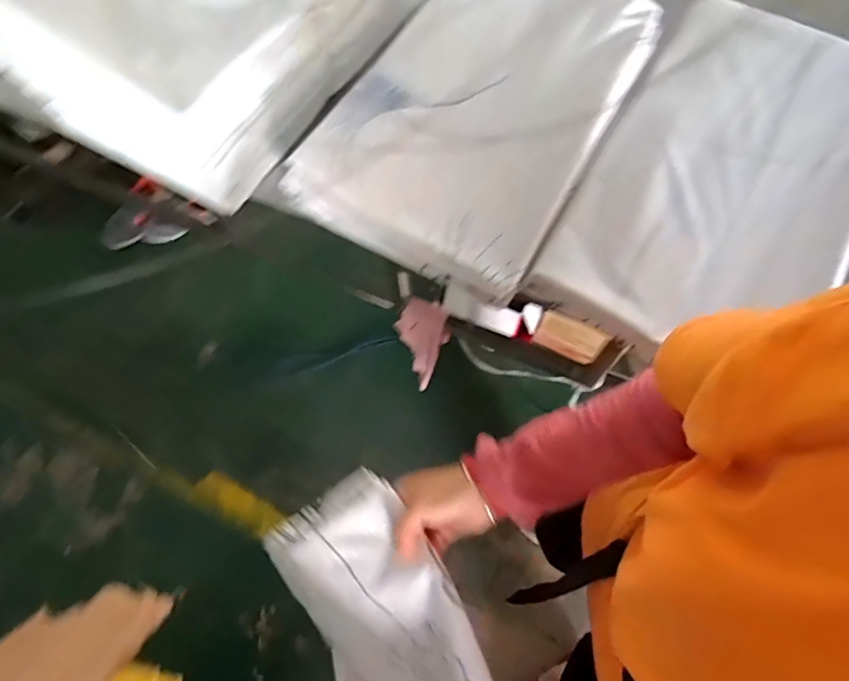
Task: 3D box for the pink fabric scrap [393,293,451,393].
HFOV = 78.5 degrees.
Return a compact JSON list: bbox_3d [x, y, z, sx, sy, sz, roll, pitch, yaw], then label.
[{"bbox_3d":[0.002,0.011,1.061,0.073,0.275,0.086,-37,71,-14],"label":"pink fabric scrap"}]

